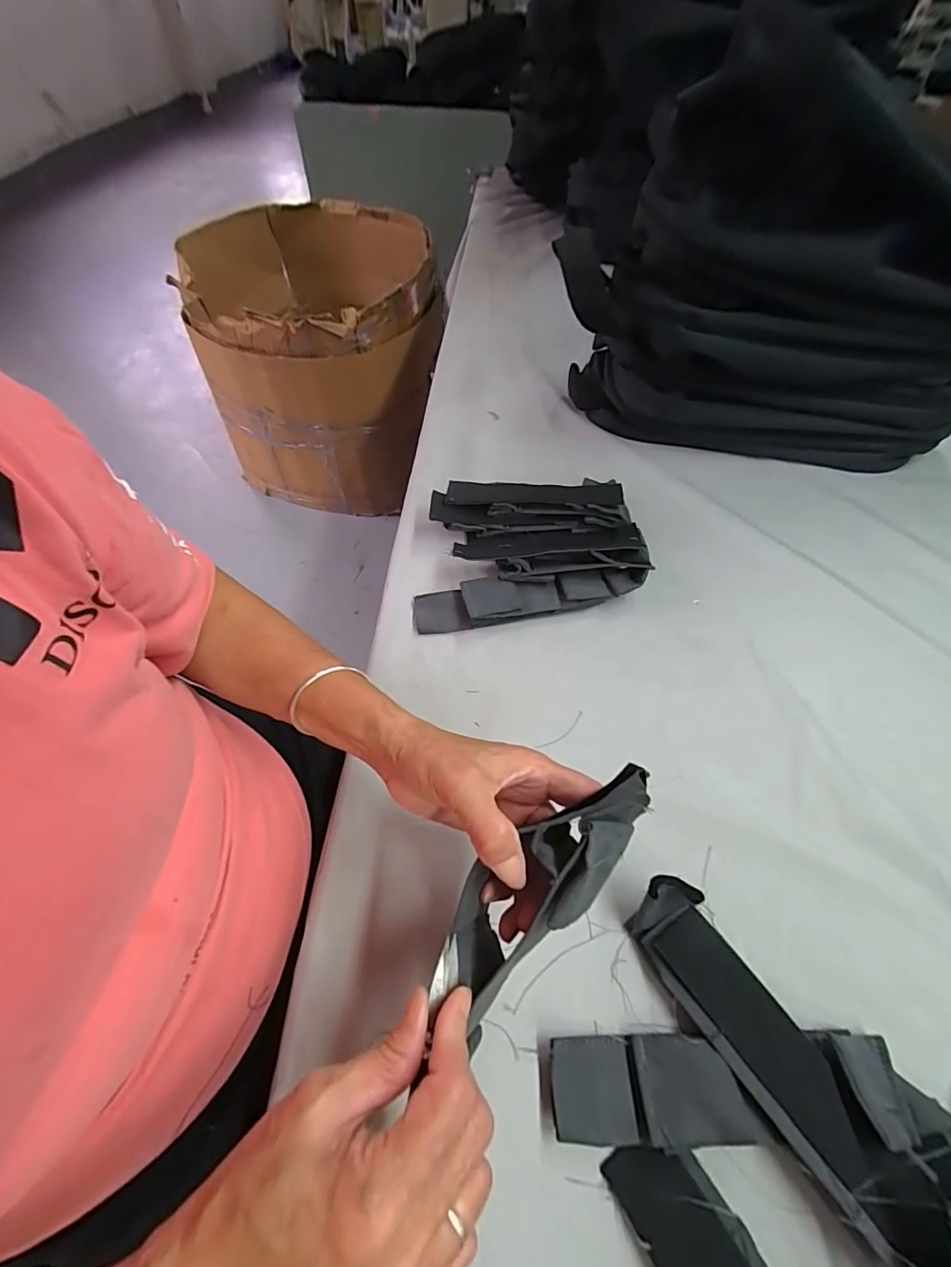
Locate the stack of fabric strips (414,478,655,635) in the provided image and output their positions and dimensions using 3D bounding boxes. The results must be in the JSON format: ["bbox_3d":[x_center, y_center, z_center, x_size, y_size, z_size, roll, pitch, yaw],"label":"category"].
[{"bbox_3d":[0.051,-0.095,0.490,0.232,0.048,0.179,-5,56,-4],"label":"stack of fabric strips"}]

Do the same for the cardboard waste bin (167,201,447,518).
[{"bbox_3d":[-0.473,-0.927,1.602,0.713,0.623,0.829,0,57,-1],"label":"cardboard waste bin"}]

